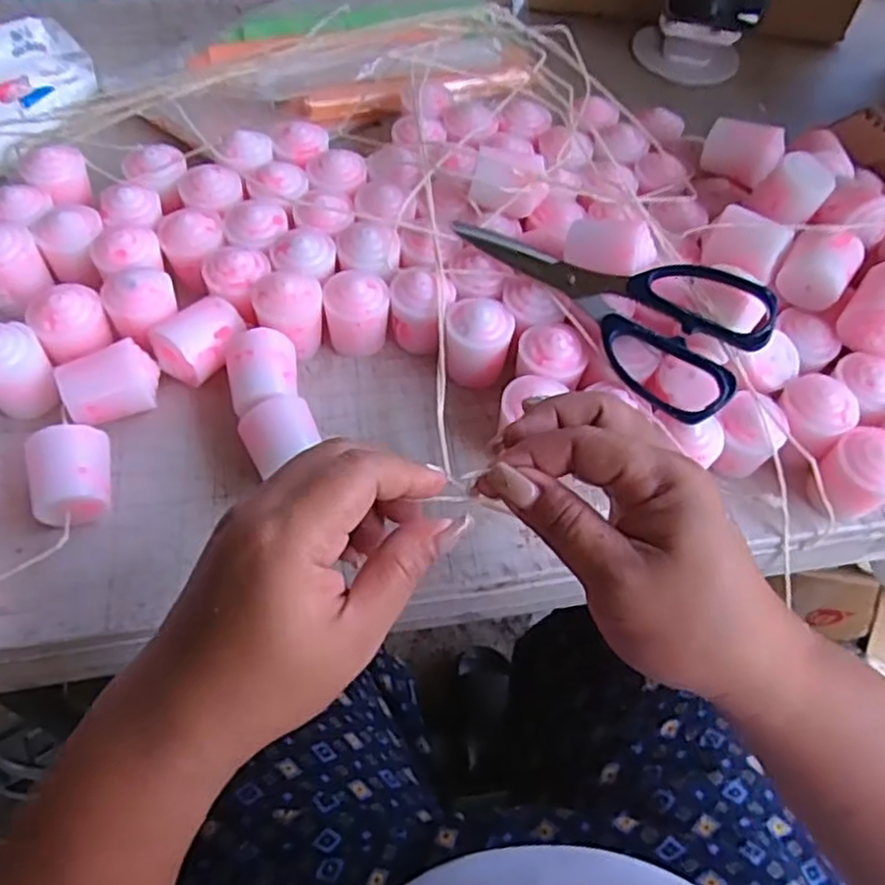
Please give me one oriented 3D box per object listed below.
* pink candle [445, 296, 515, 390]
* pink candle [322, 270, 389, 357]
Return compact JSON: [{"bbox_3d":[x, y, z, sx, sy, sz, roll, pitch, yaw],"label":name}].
[{"bbox_3d":[0.020,-0.058,0.421,0.038,0.047,0.038,5,58,-1],"label":"pink candle"},{"bbox_3d":[-0.050,-0.076,0.426,0.036,0.038,0.037,2,58,-3],"label":"pink candle"}]

